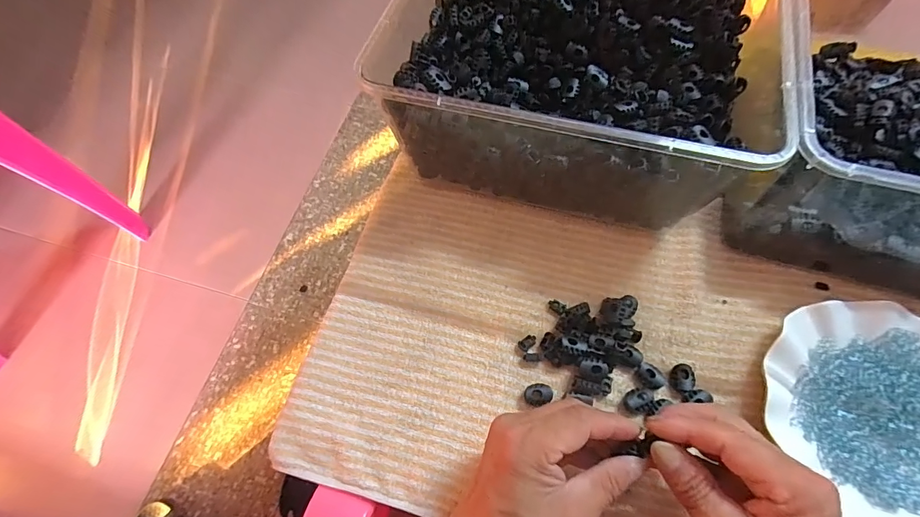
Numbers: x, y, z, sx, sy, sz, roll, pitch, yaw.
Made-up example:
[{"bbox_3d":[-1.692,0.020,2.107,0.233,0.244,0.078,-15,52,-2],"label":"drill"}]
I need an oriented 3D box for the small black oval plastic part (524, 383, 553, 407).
[{"bbox_3d":[0.062,0.108,0.333,0.021,0.014,0.015,-13,66,-4],"label":"small black oval plastic part"}]

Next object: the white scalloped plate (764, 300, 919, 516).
[{"bbox_3d":[0.326,0.121,0.309,0.167,0.029,0.184,-31,68,-11],"label":"white scalloped plate"}]

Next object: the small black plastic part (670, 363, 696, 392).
[{"bbox_3d":[0.179,0.097,0.334,0.018,0.008,0.021,25,69,13],"label":"small black plastic part"}]

